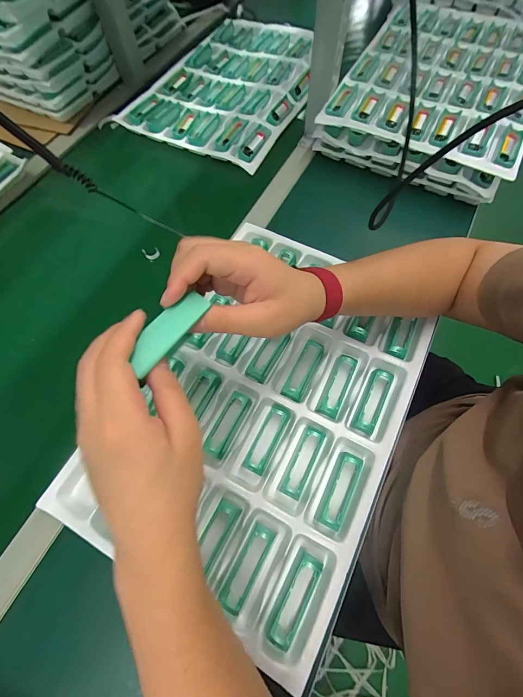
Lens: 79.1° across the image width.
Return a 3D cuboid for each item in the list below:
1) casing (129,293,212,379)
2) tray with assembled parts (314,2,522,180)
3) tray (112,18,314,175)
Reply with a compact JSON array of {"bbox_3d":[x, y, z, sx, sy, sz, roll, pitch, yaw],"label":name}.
[{"bbox_3d":[-0.067,-0.013,0.227,0.023,0.011,0.072,29,63,14],"label":"casing"},{"bbox_3d":[0.331,-0.493,0.559,0.304,0.029,0.458,25,69,12],"label":"tray with assembled parts"},{"bbox_3d":[-0.055,-0.563,0.658,0.304,0.020,0.447,21,68,11],"label":"tray"}]

